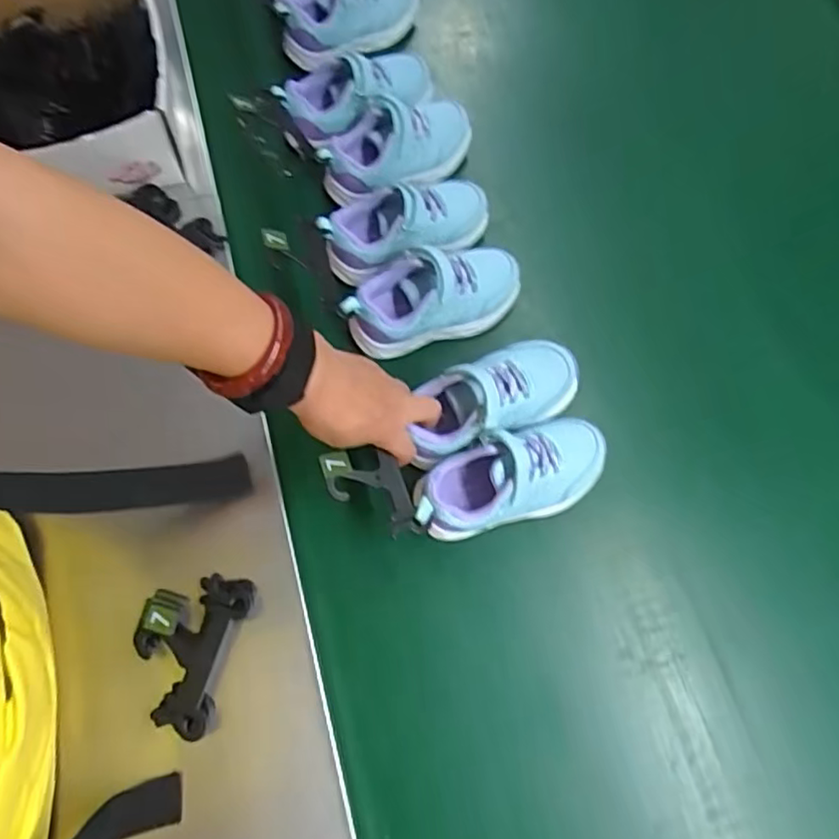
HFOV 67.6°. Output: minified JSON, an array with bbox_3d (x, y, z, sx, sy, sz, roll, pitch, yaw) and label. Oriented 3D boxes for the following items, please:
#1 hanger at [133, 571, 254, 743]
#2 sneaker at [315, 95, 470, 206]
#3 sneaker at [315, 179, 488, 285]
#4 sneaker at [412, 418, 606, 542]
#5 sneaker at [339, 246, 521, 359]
[{"bbox_3d":[-0.175,0.169,0.466,0.074,0.021,0.108,12,71,4],"label":"hanger"},{"bbox_3d":[-0.018,-0.264,0.608,0.158,0.064,0.080,-31,74,-10],"label":"sneaker"},{"bbox_3d":[-0.011,-0.185,0.584,0.162,0.060,0.085,-17,72,-6],"label":"sneaker"},{"bbox_3d":[0.076,0.047,0.511,0.162,0.065,0.066,-20,72,-7],"label":"sneaker"},{"bbox_3d":[0.013,-0.114,0.563,0.160,0.066,0.067,-16,72,-5],"label":"sneaker"}]

